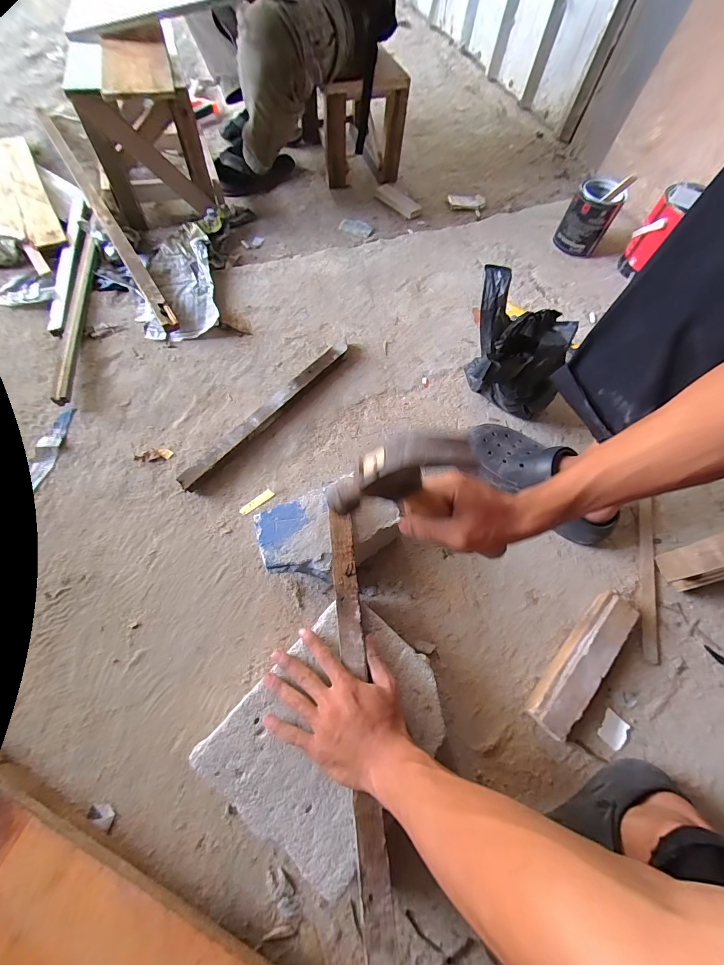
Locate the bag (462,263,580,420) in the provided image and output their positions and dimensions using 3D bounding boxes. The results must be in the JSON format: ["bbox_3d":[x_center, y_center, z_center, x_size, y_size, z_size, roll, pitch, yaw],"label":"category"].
[{"bbox_3d":[0.255,-0.204,0.616,0.163,0.236,0.171,6,63,0],"label":"bag"}]

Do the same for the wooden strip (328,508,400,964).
[{"bbox_3d":[0.008,0.338,0.360,0.031,0.016,0.657,-5,65,-6],"label":"wooden strip"}]

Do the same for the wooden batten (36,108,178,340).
[{"bbox_3d":[-0.641,-0.672,0.883,0.032,0.046,0.962,-30,70,-16],"label":"wooden batten"}]

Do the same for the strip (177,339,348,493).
[{"bbox_3d":[-0.161,-0.132,0.663,0.028,0.028,0.403,37,68,13],"label":"strip"}]

